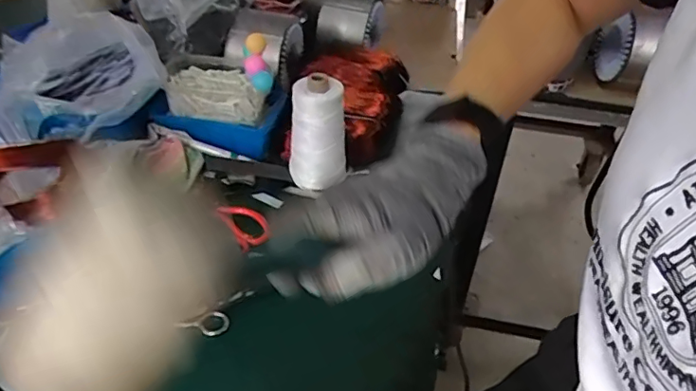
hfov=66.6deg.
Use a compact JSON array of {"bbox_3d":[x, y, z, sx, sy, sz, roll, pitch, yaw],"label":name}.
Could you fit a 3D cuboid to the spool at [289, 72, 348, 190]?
[{"bbox_3d":[-0.042,-0.081,0.768,0.085,0.163,0.074,4,38,0],"label":"spool"}]

